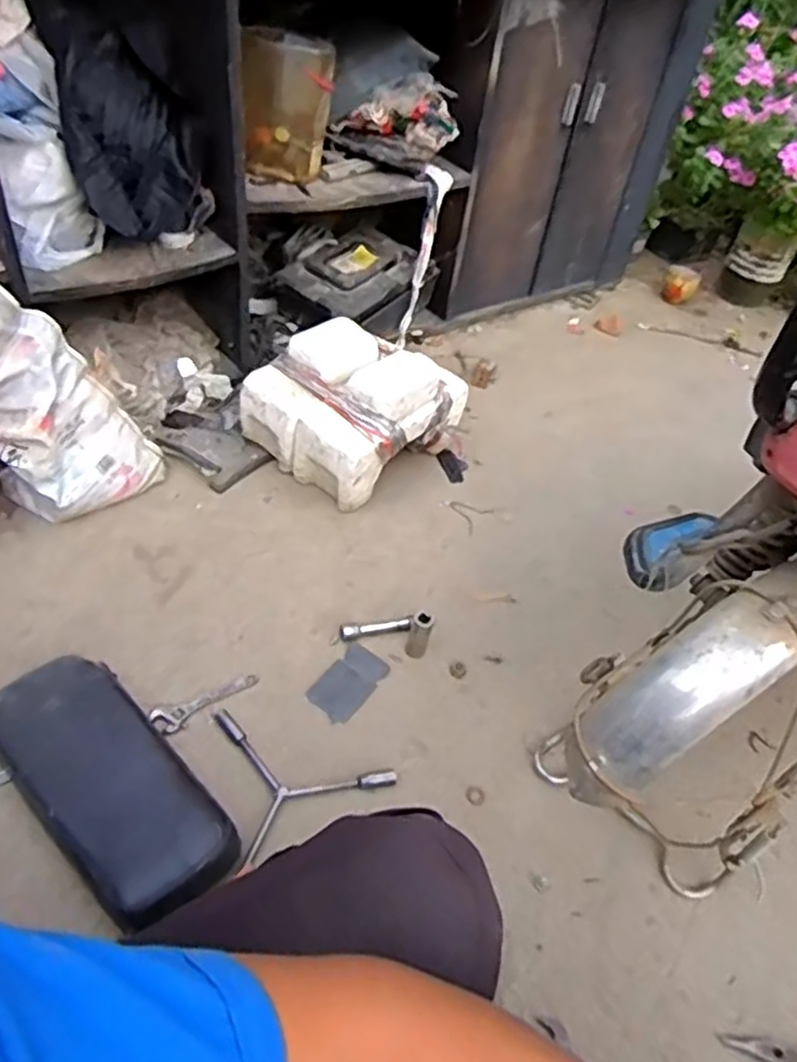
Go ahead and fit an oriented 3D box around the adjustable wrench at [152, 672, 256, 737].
[{"bbox_3d":[-0.247,0.221,0.920,0.139,0.016,0.040,-19,52,-28],"label":"adjustable wrench"}]

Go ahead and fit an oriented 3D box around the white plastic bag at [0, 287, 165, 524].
[{"bbox_3d":[-0.504,-0.172,1.029,0.284,0.326,0.143,-14,51,-23],"label":"white plastic bag"}]

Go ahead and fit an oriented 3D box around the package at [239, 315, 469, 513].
[{"bbox_3d":[-0.071,-0.222,1.252,0.257,0.178,0.309,38,51,24],"label":"package"}]

